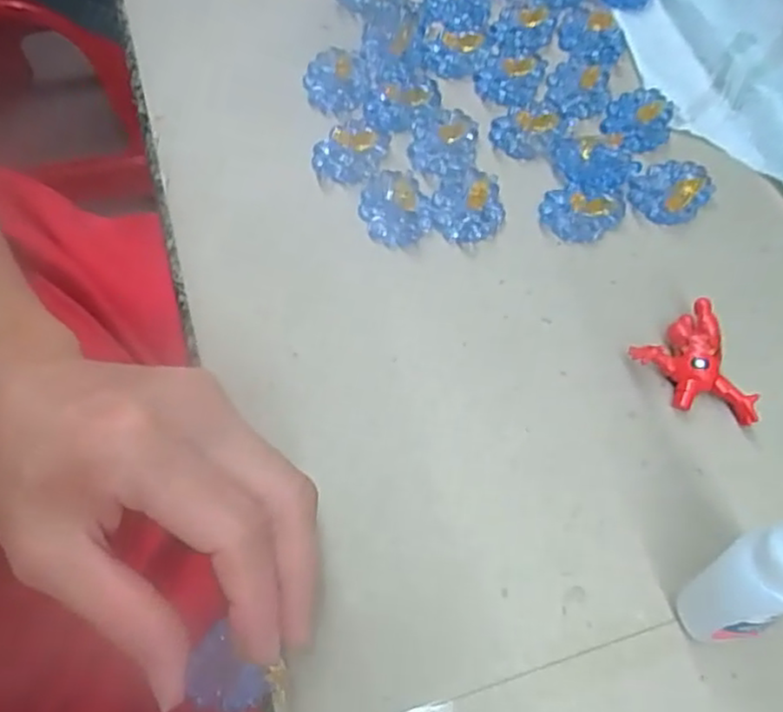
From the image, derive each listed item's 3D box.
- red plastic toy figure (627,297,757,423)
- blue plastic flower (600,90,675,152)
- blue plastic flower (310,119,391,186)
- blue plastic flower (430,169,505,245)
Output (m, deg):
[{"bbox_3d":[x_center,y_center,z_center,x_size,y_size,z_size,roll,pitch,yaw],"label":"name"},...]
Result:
[{"bbox_3d":[0.121,0.007,0.260,0.034,0.014,0.047,-33,69,-12],"label":"red plastic toy figure"},{"bbox_3d":[0.116,-0.110,0.317,0.030,0.007,0.035,21,69,11],"label":"blue plastic flower"},{"bbox_3d":[-0.019,-0.094,0.310,0.029,0.006,0.032,26,70,13],"label":"blue plastic flower"},{"bbox_3d":[0.034,-0.066,0.300,0.031,0.008,0.034,-1,66,2],"label":"blue plastic flower"}]

